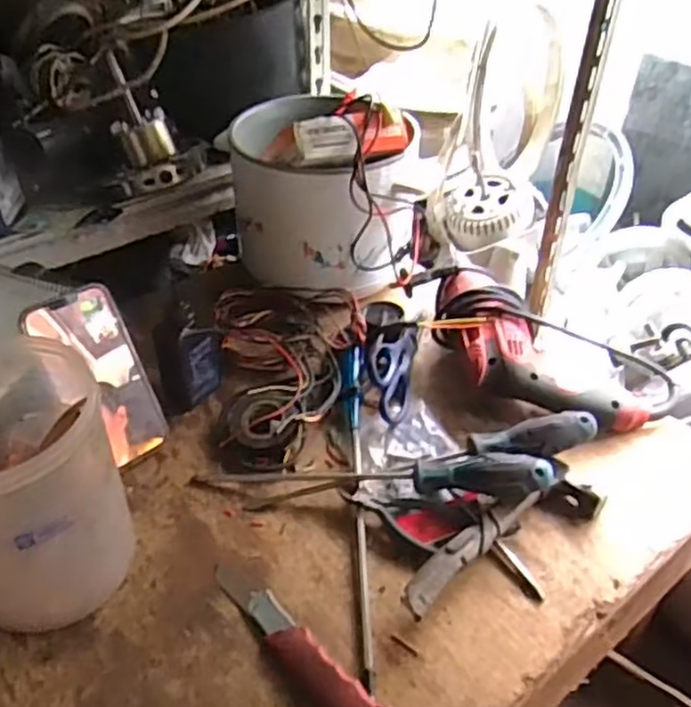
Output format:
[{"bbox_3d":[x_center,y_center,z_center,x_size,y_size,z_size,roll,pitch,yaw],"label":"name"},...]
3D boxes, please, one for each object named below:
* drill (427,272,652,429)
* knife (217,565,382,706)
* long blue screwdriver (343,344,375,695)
[{"bbox_3d":[0.169,0.002,0.713,0.130,0.075,0.251,-24,46,-26],"label":"drill"},{"bbox_3d":[-0.033,0.212,0.508,0.191,0.023,0.036,33,49,32],"label":"knife"},{"bbox_3d":[0.009,0.114,0.616,0.021,0.028,0.344,0,40,-1],"label":"long blue screwdriver"}]

